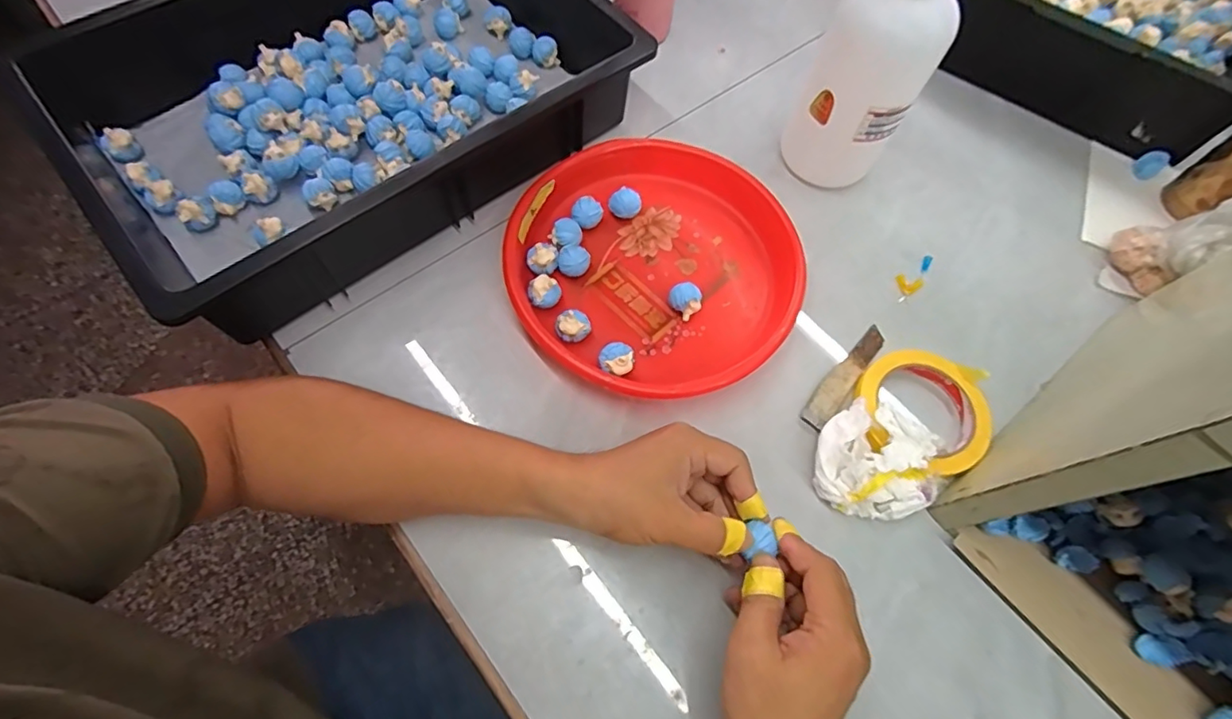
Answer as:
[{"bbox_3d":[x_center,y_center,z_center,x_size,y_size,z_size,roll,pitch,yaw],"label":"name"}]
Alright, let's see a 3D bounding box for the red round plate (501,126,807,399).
[{"bbox_3d":[0.035,-0.086,0.499,0.243,0.039,0.250,1,66,-2],"label":"red round plate"}]

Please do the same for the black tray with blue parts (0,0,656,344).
[{"bbox_3d":[-0.220,-0.252,0.527,0.479,0.102,0.312,-39,73,-18],"label":"black tray with blue parts"}]

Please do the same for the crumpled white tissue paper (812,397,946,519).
[{"bbox_3d":[0.202,0.080,0.433,0.093,0.038,0.084,22,67,8],"label":"crumpled white tissue paper"}]

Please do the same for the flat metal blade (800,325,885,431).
[{"bbox_3d":[0.199,0.014,0.481,0.027,0.006,0.117,39,70,14],"label":"flat metal blade"}]

